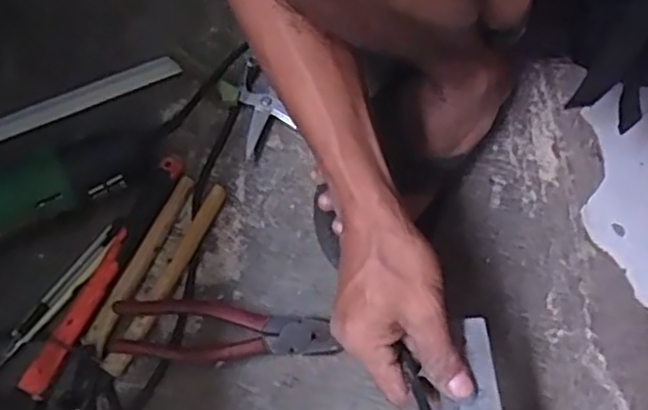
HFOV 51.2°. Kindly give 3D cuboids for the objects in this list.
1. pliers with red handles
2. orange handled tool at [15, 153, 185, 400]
[{"bbox_3d":[-0.080,0.103,0.553,0.177,0.030,0.052,1,62,4],"label":"pliers with red handles"},{"bbox_3d":[-0.186,0.052,0.575,0.024,0.016,0.227,22,66,15],"label":"orange handled tool"}]

